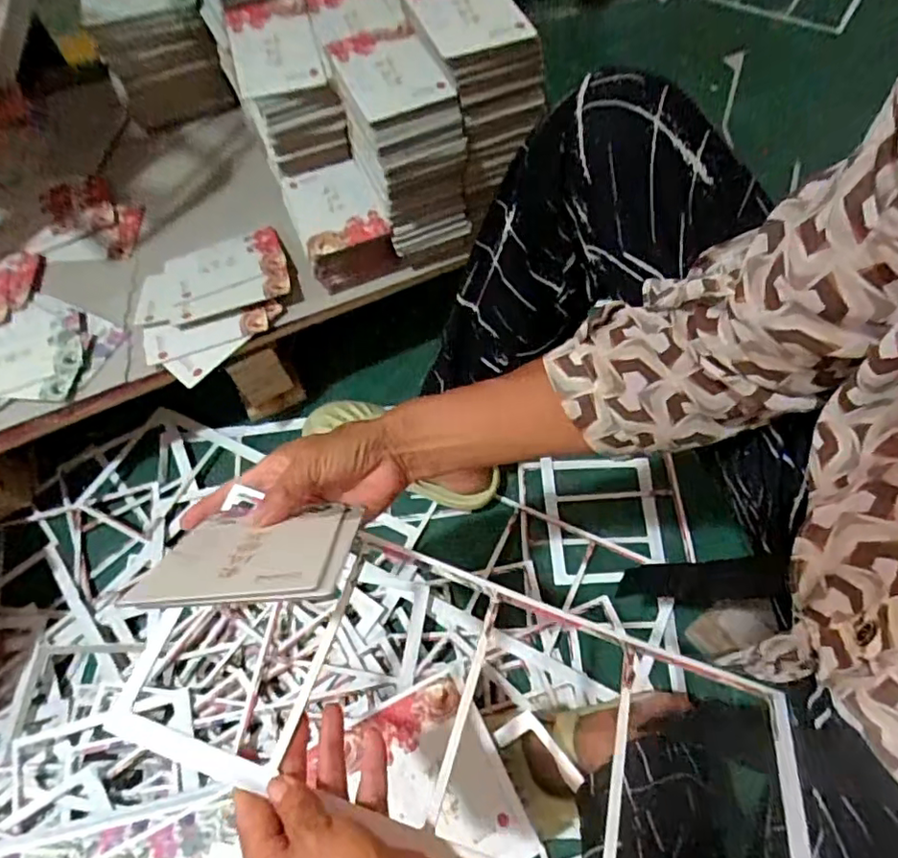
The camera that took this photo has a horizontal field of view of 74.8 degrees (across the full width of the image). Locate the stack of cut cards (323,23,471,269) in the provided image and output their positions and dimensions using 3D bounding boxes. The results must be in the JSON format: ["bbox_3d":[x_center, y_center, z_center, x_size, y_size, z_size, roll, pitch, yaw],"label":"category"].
[{"bbox_3d":[-0.051,-0.303,0.641,0.091,0.194,0.144,-23,64,-8],"label":"stack of cut cards"}]

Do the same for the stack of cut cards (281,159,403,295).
[{"bbox_3d":[-0.128,-0.240,0.682,0.095,0.060,0.133,-21,64,-7],"label":"stack of cut cards"}]

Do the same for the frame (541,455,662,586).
[{"bbox_3d":[0.182,0.105,0.695,0.130,0.011,0.148,-2,63,2],"label":"frame"}]

